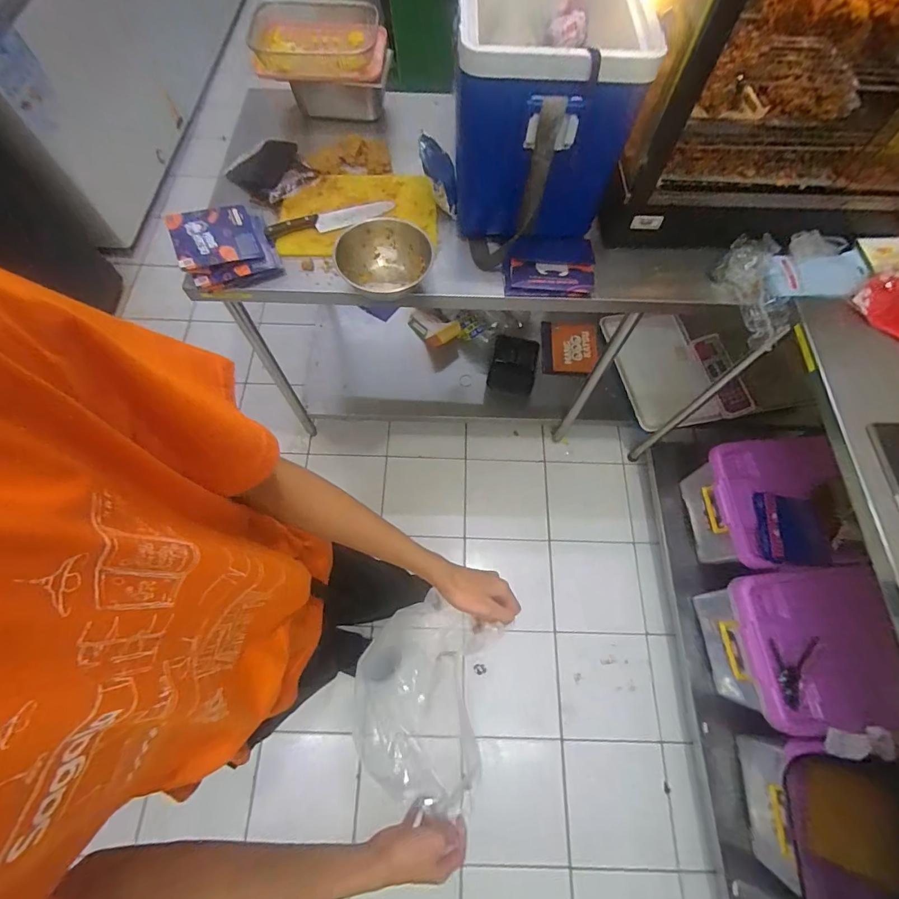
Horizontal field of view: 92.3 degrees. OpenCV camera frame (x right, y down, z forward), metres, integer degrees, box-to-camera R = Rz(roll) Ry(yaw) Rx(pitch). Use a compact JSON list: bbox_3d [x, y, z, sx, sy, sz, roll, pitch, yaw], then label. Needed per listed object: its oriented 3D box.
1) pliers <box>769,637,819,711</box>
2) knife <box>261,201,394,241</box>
[{"bbox_3d":[0.813,0.523,1.041,0.080,0.014,0.171,17,86,36],"label":"pliers"},{"bbox_3d":[-0.267,-0.518,0.974,0.284,0.023,0.049,-14,69,-6],"label":"knife"}]

